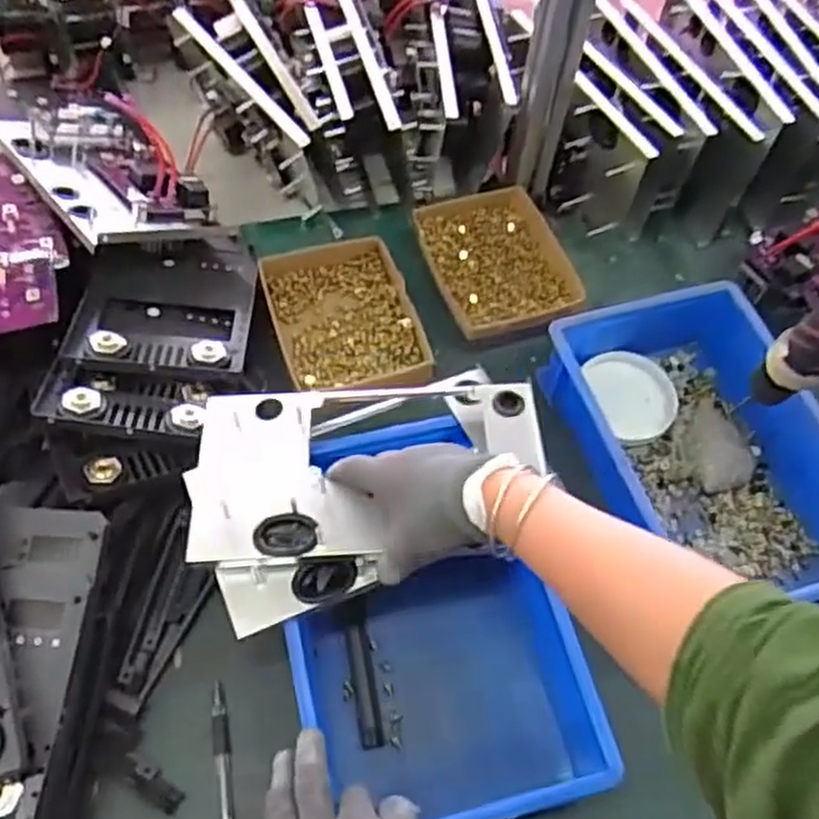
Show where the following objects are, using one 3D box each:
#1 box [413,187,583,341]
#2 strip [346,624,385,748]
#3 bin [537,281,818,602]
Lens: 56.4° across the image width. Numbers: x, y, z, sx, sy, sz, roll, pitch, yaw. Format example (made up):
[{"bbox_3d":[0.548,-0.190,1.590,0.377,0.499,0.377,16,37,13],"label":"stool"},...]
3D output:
[{"bbox_3d":[0.093,-0.157,0.817,0.141,0.037,0.192,-15,61,-11],"label":"box"},{"bbox_3d":[-0.036,0.220,0.611,0.018,0.006,0.095,-8,60,-7],"label":"strip"},{"bbox_3d":[0.268,0.042,0.688,0.196,0.090,0.303,-16,61,-12],"label":"bin"}]

